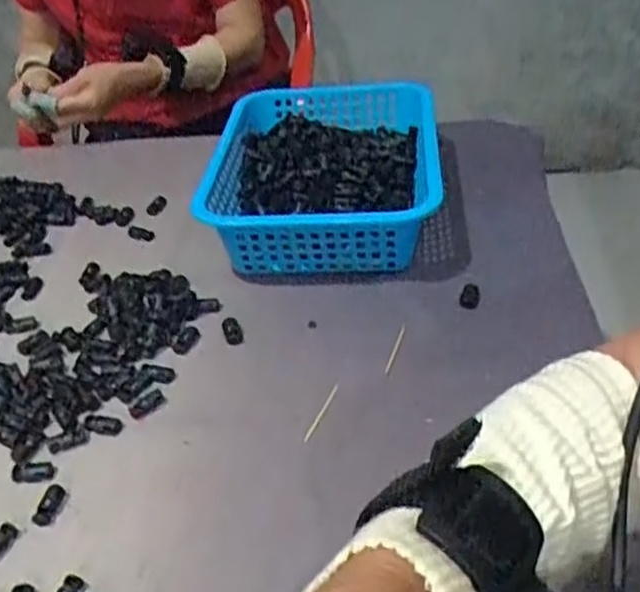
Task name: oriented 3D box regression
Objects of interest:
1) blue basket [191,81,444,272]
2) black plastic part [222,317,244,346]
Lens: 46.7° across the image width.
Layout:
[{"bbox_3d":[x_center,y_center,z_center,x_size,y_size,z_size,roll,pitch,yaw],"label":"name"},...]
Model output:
[{"bbox_3d":[0.010,-0.125,0.746,0.204,0.089,0.274,-1,37,7],"label":"blue basket"},{"bbox_3d":[-0.074,0.028,0.622,0.014,0.007,0.027,-18,38,-16],"label":"black plastic part"}]

